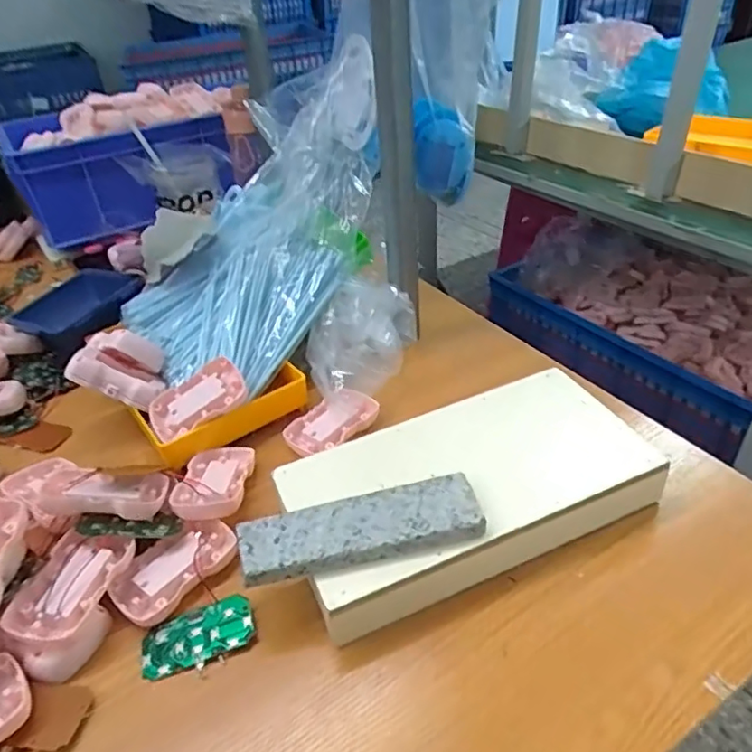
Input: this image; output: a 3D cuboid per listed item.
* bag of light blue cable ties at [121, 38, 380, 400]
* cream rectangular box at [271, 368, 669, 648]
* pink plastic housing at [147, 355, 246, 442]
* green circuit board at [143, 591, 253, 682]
[{"bbox_3d":[-0.130,-0.164,0.651,0.221,0.114,0.379,22,80,31],"label":"bag of light blue cable ties"},{"bbox_3d":[0.069,0.086,0.456,0.268,0.047,0.153,-18,39,-16],"label":"cream rectangular box"},{"bbox_3d":[-0.165,0.024,0.545,0.089,0.016,0.053,-34,63,-1],"label":"pink plastic housing"},{"bbox_3d":[-0.119,0.175,0.397,0.074,0.007,0.040,-18,39,-17],"label":"green circuit board"}]

